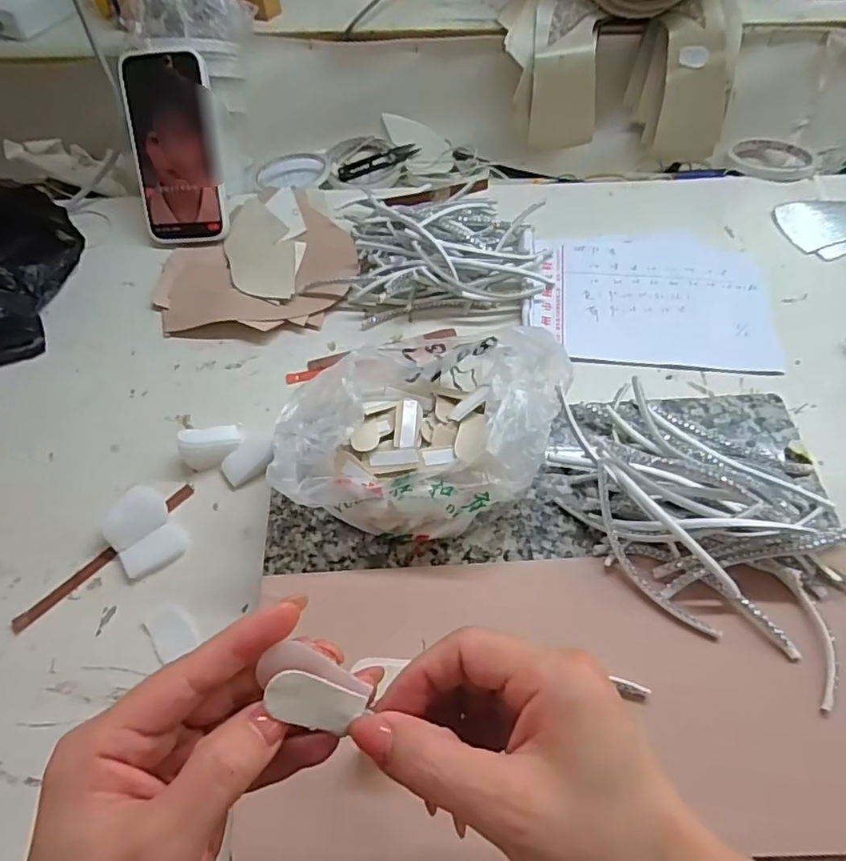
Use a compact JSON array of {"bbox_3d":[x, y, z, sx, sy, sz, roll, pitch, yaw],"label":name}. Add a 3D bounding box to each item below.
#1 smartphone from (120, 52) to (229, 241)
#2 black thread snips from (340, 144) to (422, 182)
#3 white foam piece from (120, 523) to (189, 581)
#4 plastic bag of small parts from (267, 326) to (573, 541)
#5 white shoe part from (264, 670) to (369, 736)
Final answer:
[{"bbox_3d":[-0.237,-0.269,0.542,0.083,0.167,0.016,3,18,4],"label":"smartphone"},{"bbox_3d":[-0.051,-0.310,0.653,0.101,0.010,0.018,-25,61,-12],"label":"black thread snips"},{"bbox_3d":[-0.189,0.084,0.398,0.026,0.008,0.043,40,68,23],"label":"white foam piece"},{"bbox_3d":[-0.004,-0.006,0.378,0.175,0.057,0.149,11,60,9],"label":"plastic bag of small parts"},{"bbox_3d":[-0.039,0.100,0.208,0.036,0.007,0.016,25,59,-15],"label":"white shoe part"}]

